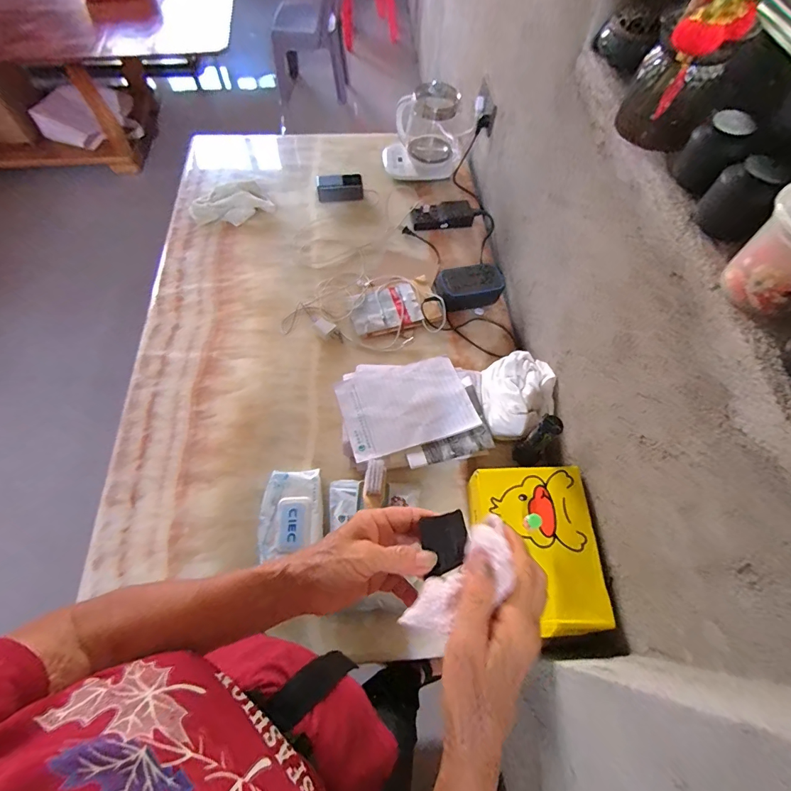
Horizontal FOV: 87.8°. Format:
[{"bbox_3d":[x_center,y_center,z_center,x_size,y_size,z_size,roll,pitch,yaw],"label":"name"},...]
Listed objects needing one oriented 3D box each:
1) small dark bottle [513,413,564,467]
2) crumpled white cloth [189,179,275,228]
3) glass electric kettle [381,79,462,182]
[{"bbox_3d":[0.264,0.089,0.772,0.047,0.151,0.046,37,67,17],"label":"small dark bottle"},{"bbox_3d":[-0.450,-0.518,1.126,0.207,0.038,0.121,-29,66,-16],"label":"crumpled white cloth"},{"bbox_3d":[0.079,-0.747,1.163,0.222,0.198,0.141,8,62,3],"label":"glass electric kettle"}]

